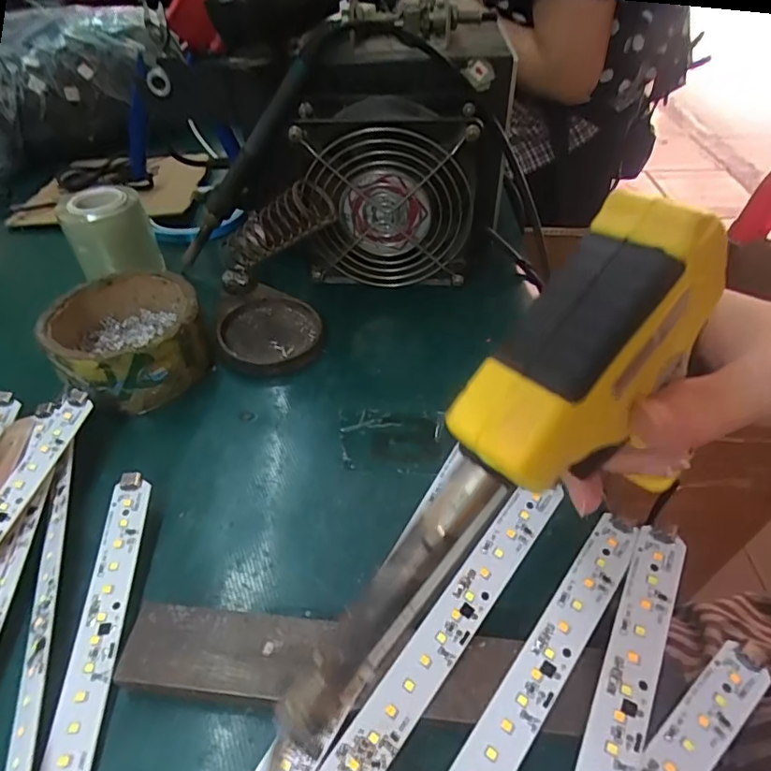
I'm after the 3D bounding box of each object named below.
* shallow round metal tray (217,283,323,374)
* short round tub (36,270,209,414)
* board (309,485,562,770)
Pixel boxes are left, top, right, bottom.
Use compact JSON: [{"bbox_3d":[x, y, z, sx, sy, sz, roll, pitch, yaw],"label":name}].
[{"bbox_3d":[-0.076,-0.036,0.343,0.063,0.017,0.076,-25,50,-22],"label":"shallow round metal tray"},{"bbox_3d":[-0.156,-0.029,0.318,0.081,0.042,0.081,0,45,0],"label":"short round tub"},{"bbox_3d":[-0.017,0.133,0.169,0.023,0.008,0.273,29,58,26],"label":"board"}]

